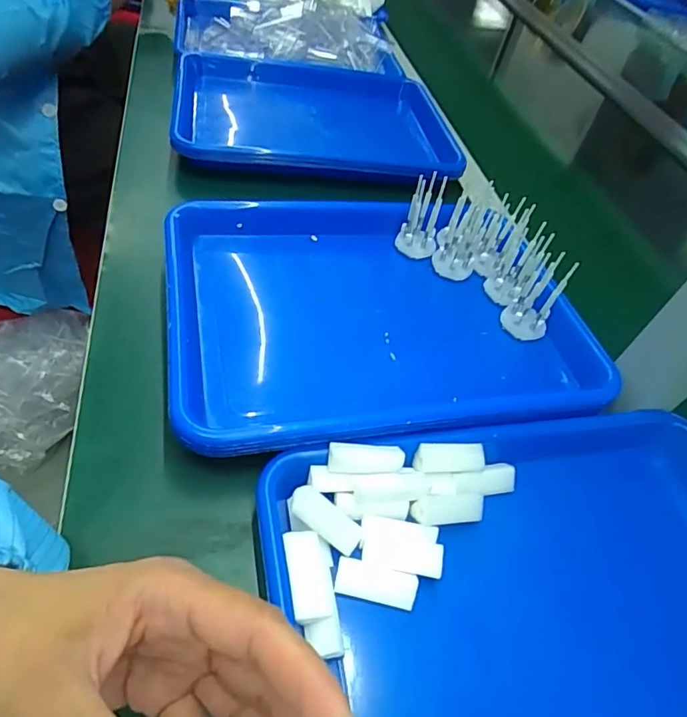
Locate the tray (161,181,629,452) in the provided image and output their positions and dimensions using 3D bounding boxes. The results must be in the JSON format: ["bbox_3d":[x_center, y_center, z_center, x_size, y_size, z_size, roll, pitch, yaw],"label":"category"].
[{"bbox_3d":[0.030,-0.047,0.415,0.320,0.057,0.245,-4,51,-17],"label":"tray"}]

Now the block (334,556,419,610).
[{"bbox_3d":[0.019,0.131,0.297,0.046,0.010,0.019,15,48,0],"label":"block"}]

